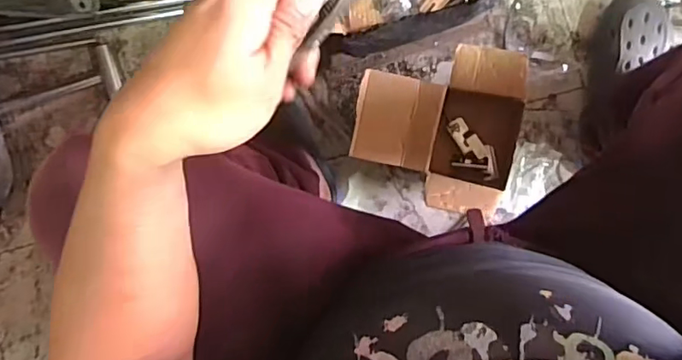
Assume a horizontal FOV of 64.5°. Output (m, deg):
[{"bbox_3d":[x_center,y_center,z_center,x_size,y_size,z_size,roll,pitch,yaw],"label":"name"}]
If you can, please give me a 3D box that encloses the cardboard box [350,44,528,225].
[{"bbox_3d":[0.157,-0.085,0.887,0.259,0.120,0.242,5,94,6],"label":"cardboard box"}]

